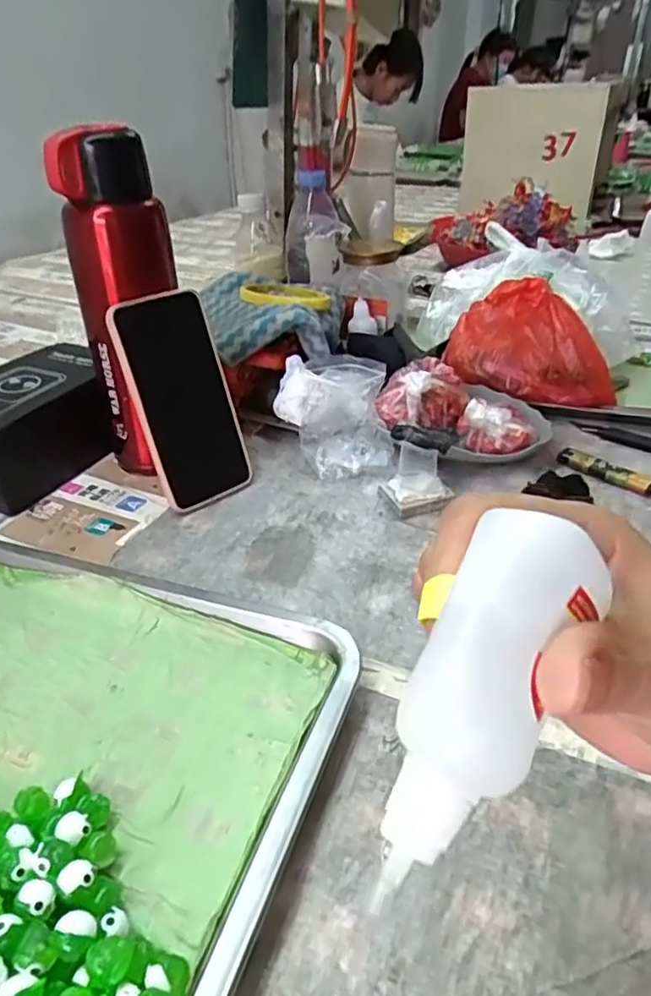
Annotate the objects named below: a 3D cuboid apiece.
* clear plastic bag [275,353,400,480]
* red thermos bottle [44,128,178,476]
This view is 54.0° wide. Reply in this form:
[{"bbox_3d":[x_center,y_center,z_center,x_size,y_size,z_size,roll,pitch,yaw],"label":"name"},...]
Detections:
[{"bbox_3d":[0.007,-0.078,0.580,0.100,0.070,0.113,-3,34,-3],"label":"clear plastic bag"},{"bbox_3d":[-0.160,-0.144,0.513,0.060,0.260,0.070,15,37,22],"label":"red thermos bottle"}]

